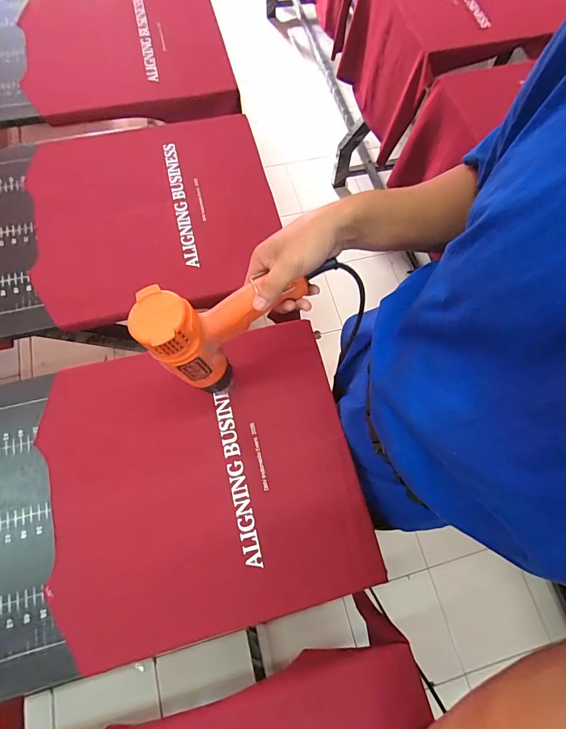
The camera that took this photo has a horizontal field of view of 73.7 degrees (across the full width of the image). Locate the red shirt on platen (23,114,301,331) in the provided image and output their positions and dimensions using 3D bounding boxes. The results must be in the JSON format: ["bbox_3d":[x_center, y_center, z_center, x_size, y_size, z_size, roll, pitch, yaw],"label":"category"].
[{"bbox_3d":[-0.222,-0.263,0.686,0.421,0.038,0.439,-12,70,-6],"label":"red shirt on platen"}]

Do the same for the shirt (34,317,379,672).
[{"bbox_3d":[-0.108,0.153,0.532,0.413,0.035,0.384,-13,71,-6],"label":"shirt"}]

